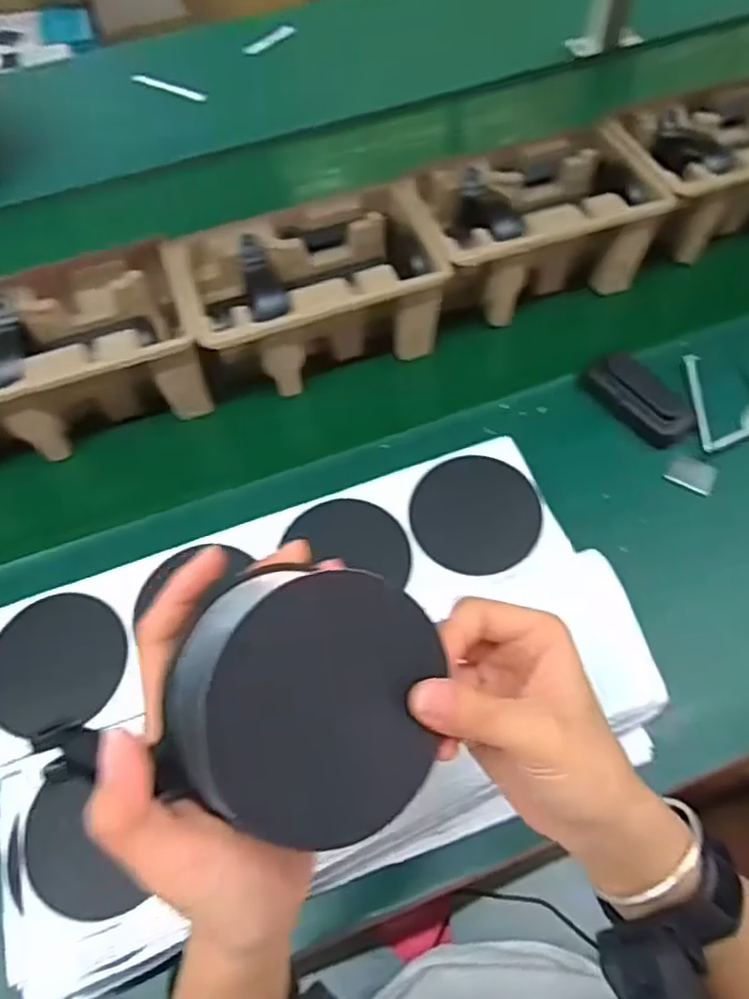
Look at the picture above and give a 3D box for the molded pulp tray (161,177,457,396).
[{"bbox_3d":[-0.060,-0.196,0.630,0.235,0.099,0.149,-17,60,-8],"label":"molded pulp tray"}]

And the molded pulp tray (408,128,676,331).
[{"bbox_3d":[0.152,-0.270,0.662,0.225,0.099,0.142,-21,61,-10],"label":"molded pulp tray"}]

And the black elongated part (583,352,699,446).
[{"bbox_3d":[0.239,-0.091,0.590,0.042,0.022,0.099,-33,63,-16],"label":"black elongated part"}]

